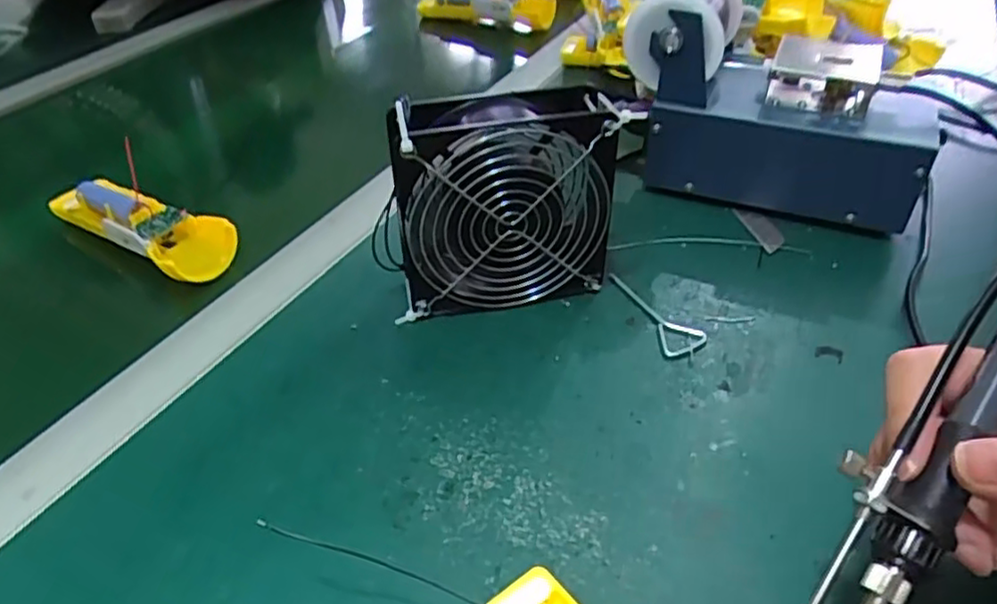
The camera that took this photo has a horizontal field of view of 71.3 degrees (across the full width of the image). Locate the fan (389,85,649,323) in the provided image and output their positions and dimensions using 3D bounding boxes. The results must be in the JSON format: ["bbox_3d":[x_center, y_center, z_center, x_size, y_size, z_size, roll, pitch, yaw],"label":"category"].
[{"bbox_3d":[0.004,-0.056,0.406,0.127,0.124,0.043,-8,41,-9],"label":"fan"}]

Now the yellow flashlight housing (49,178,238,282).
[{"bbox_3d":[-0.247,-0.057,0.485,0.159,0.026,0.050,25,47,26],"label":"yellow flashlight housing"}]

